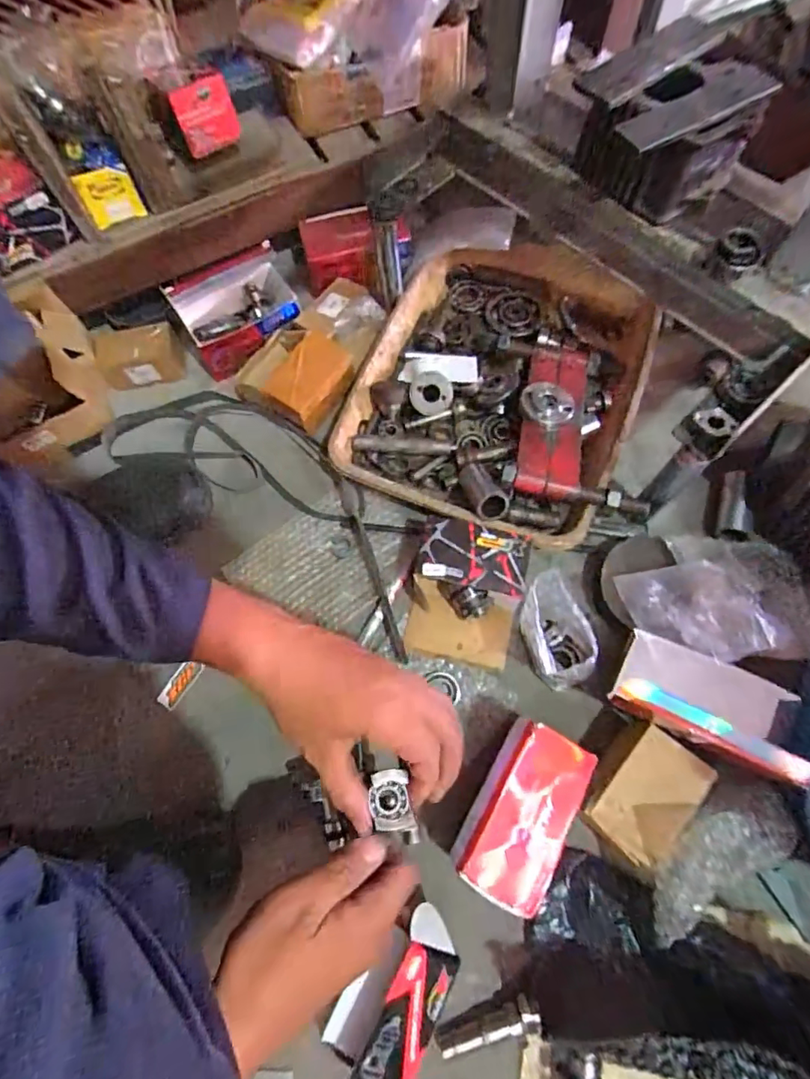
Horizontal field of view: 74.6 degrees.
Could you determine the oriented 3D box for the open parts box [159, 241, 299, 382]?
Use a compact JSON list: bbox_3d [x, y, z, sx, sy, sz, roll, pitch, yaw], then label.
[{"bbox_3d":[-0.190,-0.262,0.604,0.127,0.101,0.058,-30,70,-8],"label":"open parts box"}]

